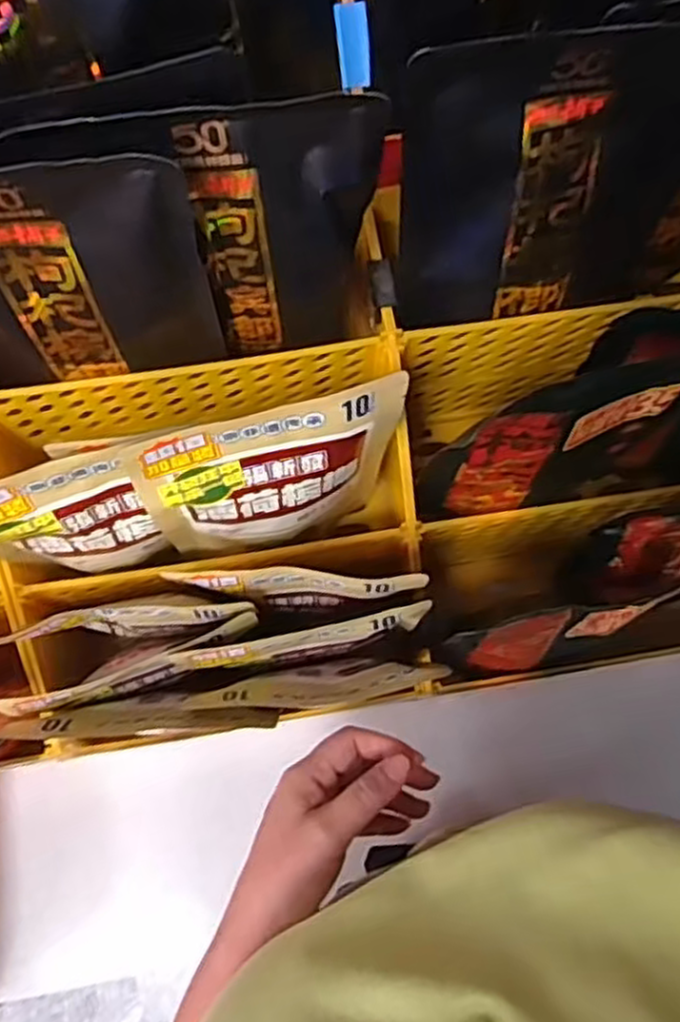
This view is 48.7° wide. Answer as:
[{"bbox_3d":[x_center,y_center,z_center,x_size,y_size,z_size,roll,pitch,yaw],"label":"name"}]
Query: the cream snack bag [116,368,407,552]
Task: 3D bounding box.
[{"bbox_3d":[-0.036,-0.015,0.434,0.145,0.147,0.034,-17,76,-4],"label":"cream snack bag"}]

